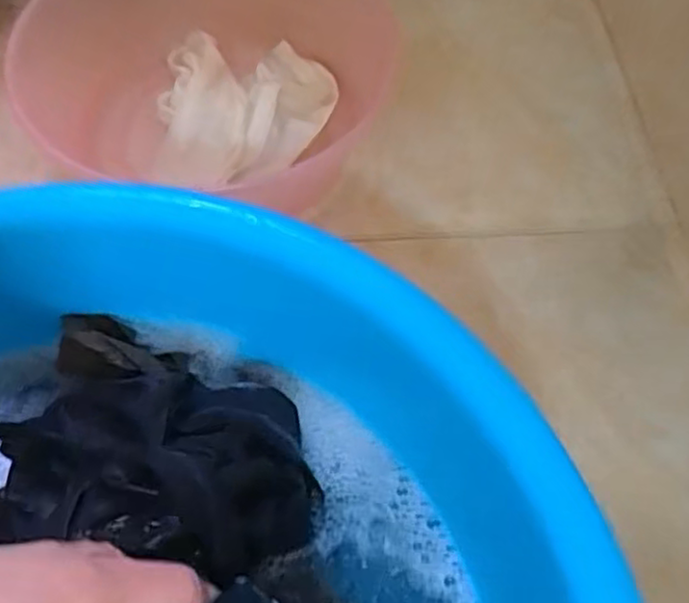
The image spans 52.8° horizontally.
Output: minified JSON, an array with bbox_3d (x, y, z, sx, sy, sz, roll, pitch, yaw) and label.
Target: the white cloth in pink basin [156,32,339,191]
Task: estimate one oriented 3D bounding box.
[{"bbox_3d":[-0.085,-0.174,0.617,0.152,0.040,0.164,-4,61,-3],"label":"white cloth in pink basin"}]

